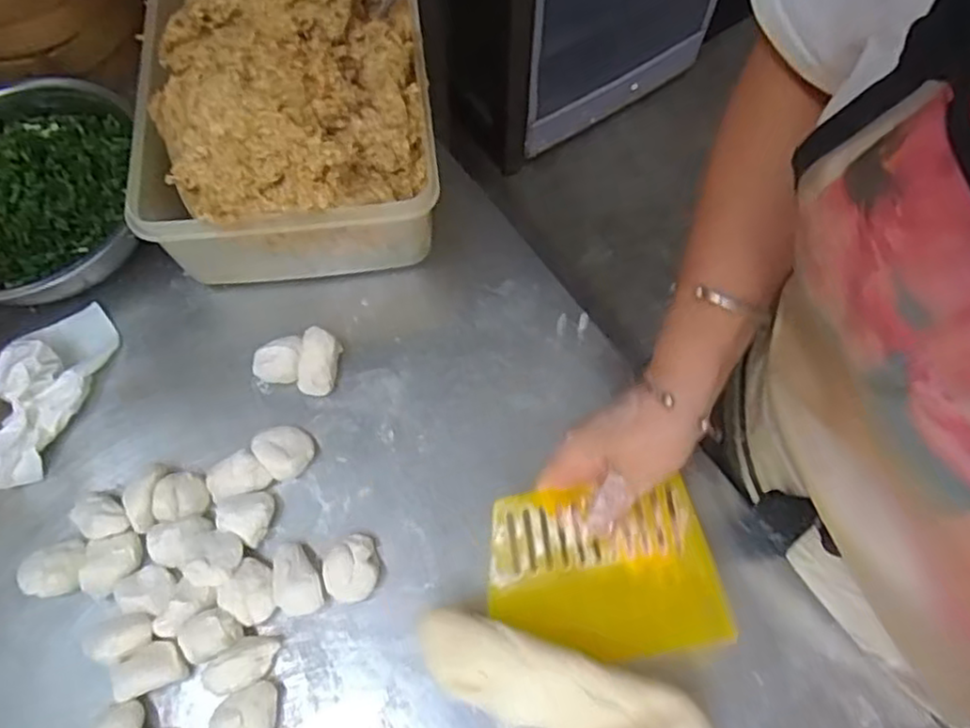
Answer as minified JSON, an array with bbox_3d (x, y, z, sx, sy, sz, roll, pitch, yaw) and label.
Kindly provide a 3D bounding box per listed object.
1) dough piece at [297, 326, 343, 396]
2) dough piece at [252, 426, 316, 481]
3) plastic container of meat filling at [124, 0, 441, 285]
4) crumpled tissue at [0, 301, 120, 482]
[{"bbox_3d":[-0.123,0.000,0.507,0.027,0.031,0.044,11,68,5],"label":"dough piece"},{"bbox_3d":[-0.141,0.062,0.484,0.034,0.024,0.035,0,67,0],"label":"dough piece"},{"bbox_3d":[-0.157,-0.229,0.536,0.222,0.152,0.314,-7,67,-2],"label":"plastic container of meat filling"},{"bbox_3d":[-0.321,0.014,0.486,0.052,0.055,0.145,15,68,7],"label":"crumpled tissue"}]

